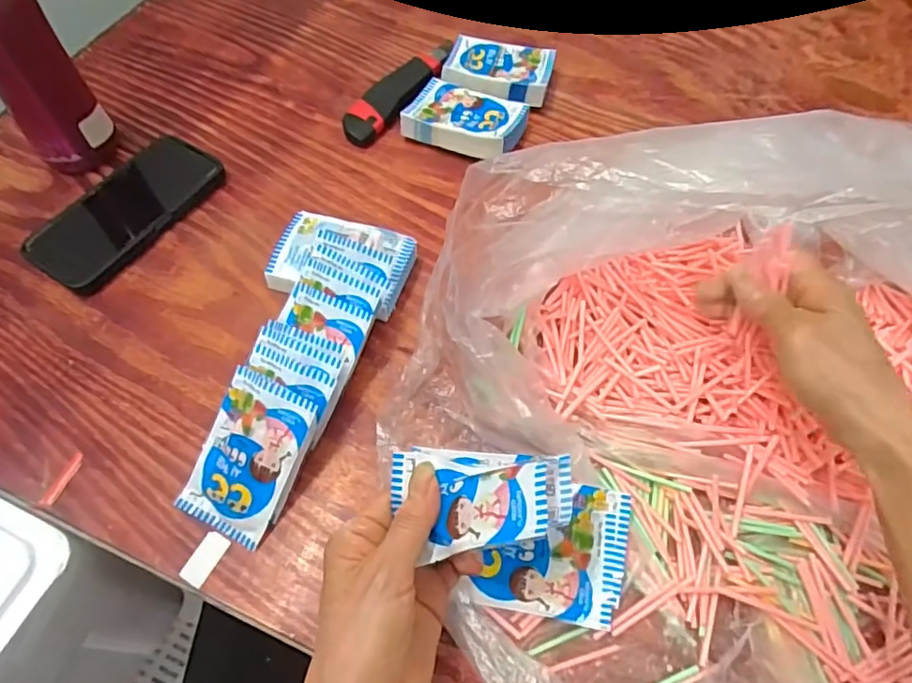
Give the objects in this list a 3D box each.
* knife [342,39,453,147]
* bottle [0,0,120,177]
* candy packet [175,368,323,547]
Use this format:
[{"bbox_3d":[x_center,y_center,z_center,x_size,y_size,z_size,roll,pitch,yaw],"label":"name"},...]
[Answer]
[{"bbox_3d":[-0.056,-0.258,0.601,0.045,0.021,0.167,31,64,16],"label":"knife"},{"bbox_3d":[-0.350,-0.225,0.475,0.048,0.191,0.055,18,61,9],"label":"bottle"},{"bbox_3d":[-0.139,0.076,0.388,0.065,0.010,0.101,24,90,14],"label":"candy packet"}]

